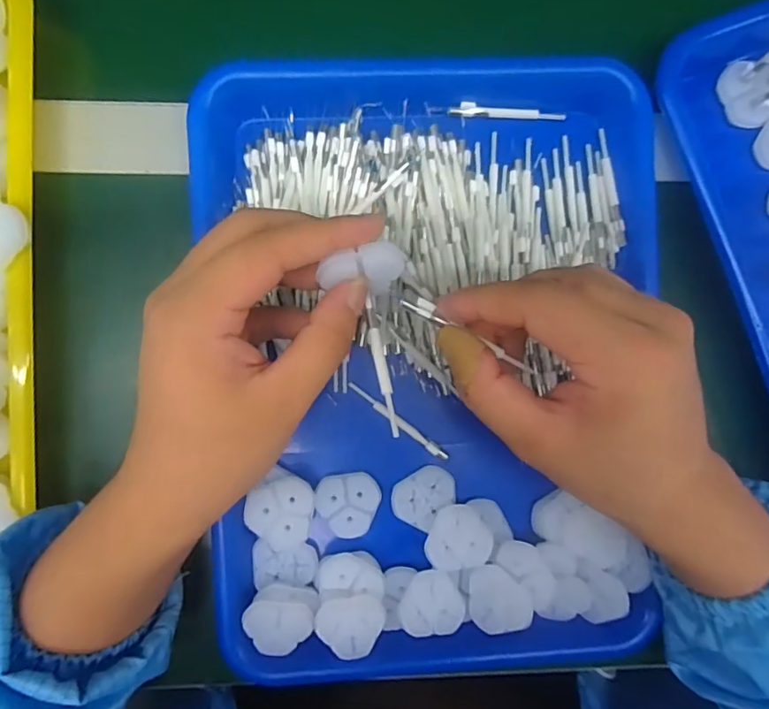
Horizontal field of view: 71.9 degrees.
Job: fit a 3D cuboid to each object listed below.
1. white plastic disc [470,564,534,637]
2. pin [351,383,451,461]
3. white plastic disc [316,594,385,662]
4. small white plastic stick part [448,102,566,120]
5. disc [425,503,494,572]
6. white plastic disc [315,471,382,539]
[{"bbox_3d":[0.064,0.135,0.295,0.037,0.005,0.037,-3,81,21],"label":"white plastic disc"},{"bbox_3d":[0.008,0.039,0.306,0.070,0.004,0.006,37,89,-3],"label":"pin"},{"bbox_3d":[-0.019,0.149,0.291,0.036,0.008,0.032,7,91,-3],"label":"white plastic disc"},{"bbox_3d":[0.071,-0.138,0.302,0.067,0.004,0.007,1,91,-3],"label":"small white plastic stick part"},{"bbox_3d":[0.043,0.105,0.302,0.036,0.009,0.036,0,91,-3],"label":"disc"},{"bbox_3d":[-0.021,0.086,0.306,0.036,0.009,0.035,6,91,-3],"label":"white plastic disc"}]

